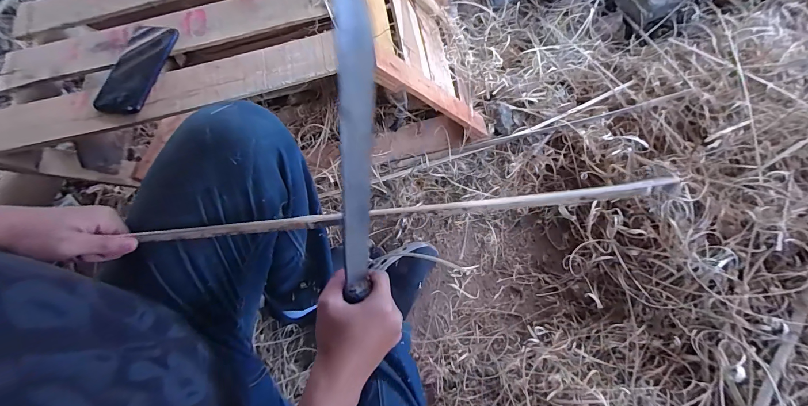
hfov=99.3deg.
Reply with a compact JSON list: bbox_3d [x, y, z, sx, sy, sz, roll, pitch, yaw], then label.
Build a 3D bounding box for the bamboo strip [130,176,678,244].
[{"bbox_3d":[-0.004,0.010,0.361,0.552,0.011,0.012,-6,71,2],"label":"bamboo strip"}]

